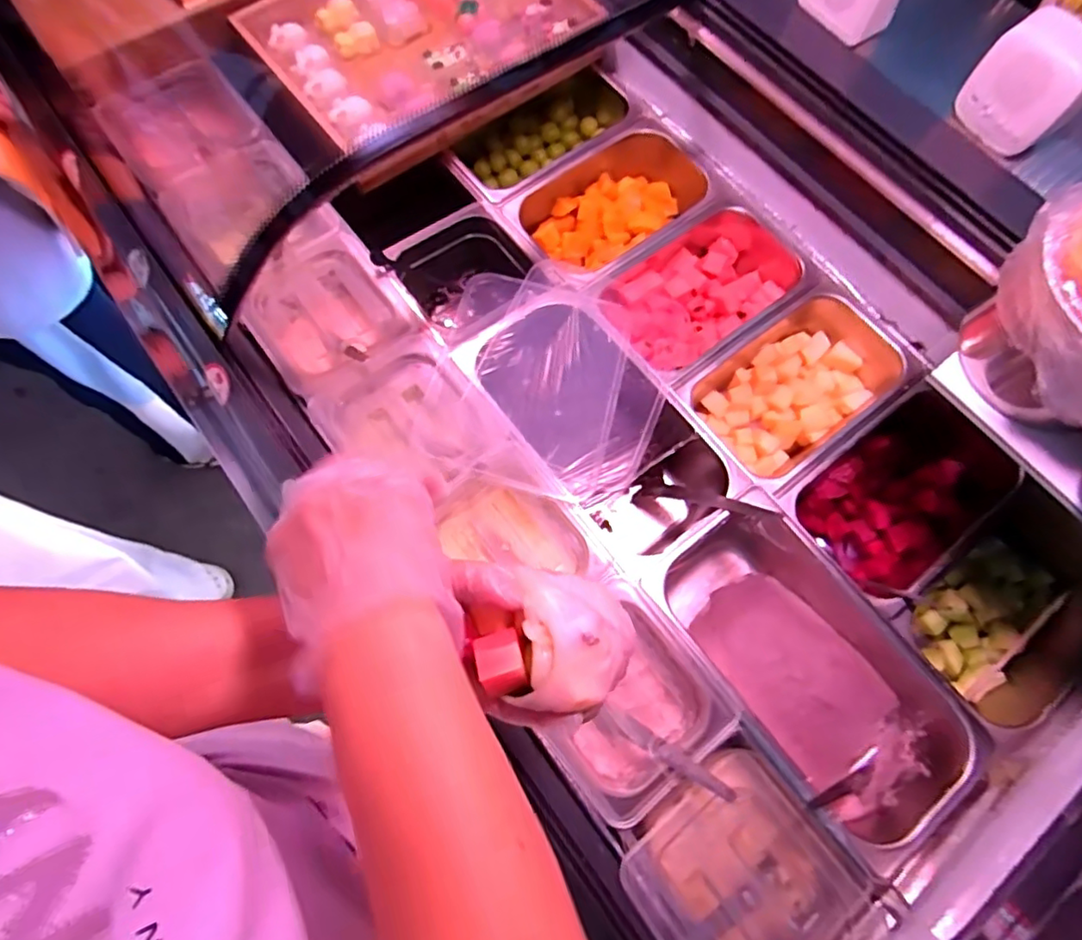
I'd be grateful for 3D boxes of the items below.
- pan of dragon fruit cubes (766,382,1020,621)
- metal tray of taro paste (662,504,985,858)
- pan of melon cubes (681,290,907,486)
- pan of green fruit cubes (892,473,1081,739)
[{"bbox_3d":[0.392,0.028,0.664,0.253,0.082,0.154,-35,76,-14],"label":"pan of dragon fruit cubes"},{"bbox_3d":[0.269,0.202,0.611,0.184,0.104,0.310,-28,74,-12],"label":"metal tray of taro paste"},{"bbox_3d":[0.295,-0.093,0.700,0.255,0.094,0.146,-35,76,-14],"label":"pan of melon cubes"},{"bbox_3d":[0.490,0.150,0.630,0.256,0.106,0.189,-25,74,-11],"label":"pan of green fruit cubes"}]

